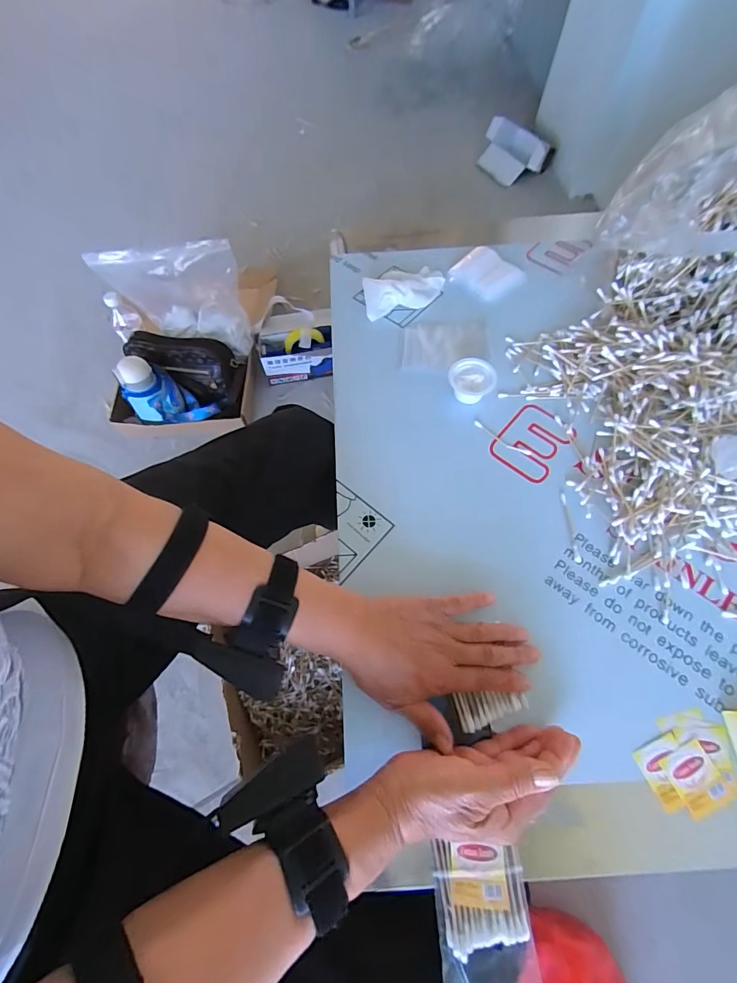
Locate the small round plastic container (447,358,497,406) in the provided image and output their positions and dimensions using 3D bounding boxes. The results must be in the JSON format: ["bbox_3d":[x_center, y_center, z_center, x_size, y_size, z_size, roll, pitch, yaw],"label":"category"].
[{"bbox_3d":[0.122,-0.132,0.475,0.052,0.025,0.045,4,65,3],"label":"small round plastic container"}]

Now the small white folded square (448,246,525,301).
[{"bbox_3d":[0.165,-0.310,0.566,0.081,0.016,0.084,-40,70,-16],"label":"small white folded square"}]

